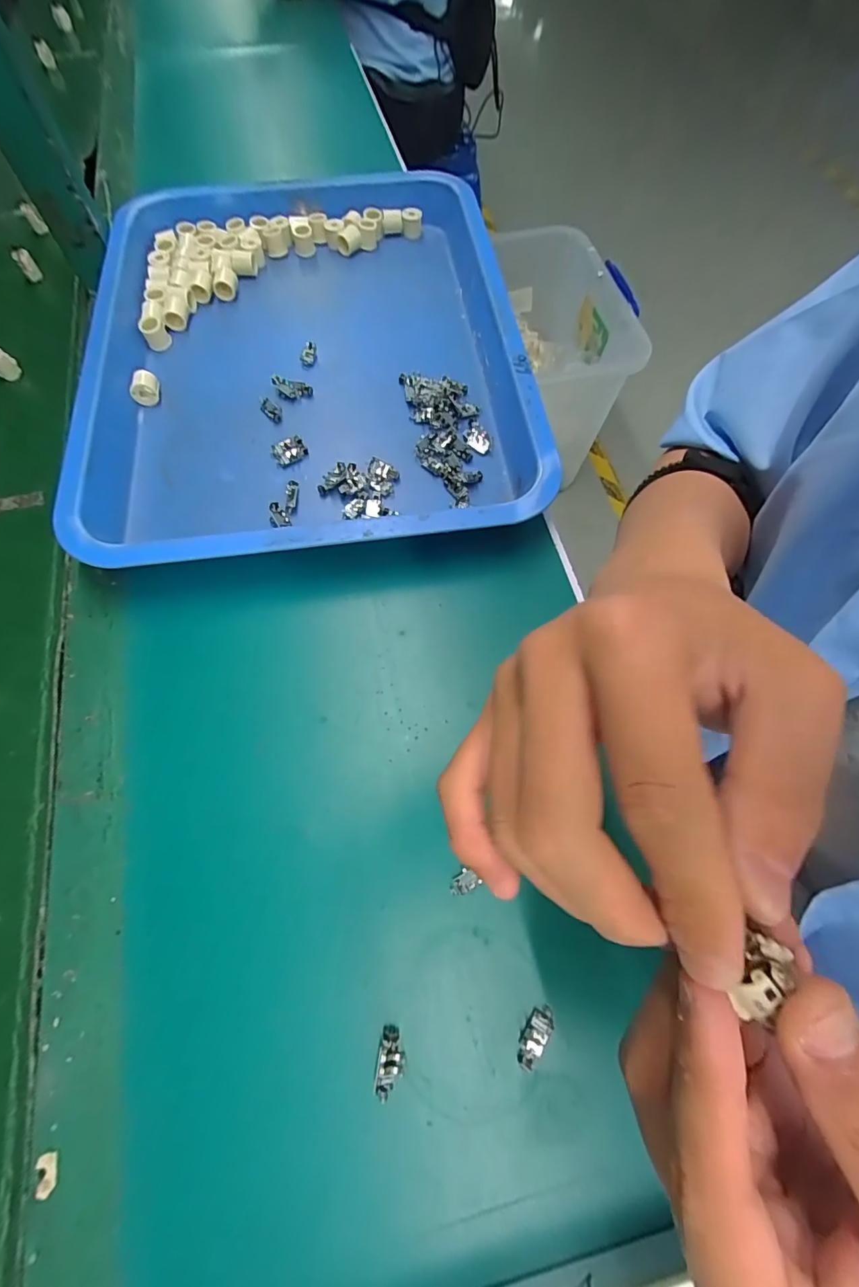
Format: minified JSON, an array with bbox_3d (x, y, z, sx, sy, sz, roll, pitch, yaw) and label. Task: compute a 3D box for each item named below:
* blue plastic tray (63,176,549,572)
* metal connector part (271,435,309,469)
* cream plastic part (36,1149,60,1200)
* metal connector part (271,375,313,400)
[{"bbox_3d":[-0.102,-0.255,0.410,0.332,0.043,0.428,-8,67,-3],"label":"blue plastic tray"},{"bbox_3d":[-0.109,-0.150,0.377,0.025,0.005,0.023,-30,70,-11],"label":"metal connector part"},{"bbox_3d":[-0.174,0.240,0.219,0.009,0.004,0.014,-12,67,-4],"label":"cream plastic part"},{"bbox_3d":[-0.114,-0.208,0.399,0.033,0.009,0.017,8,67,4],"label":"metal connector part"}]

